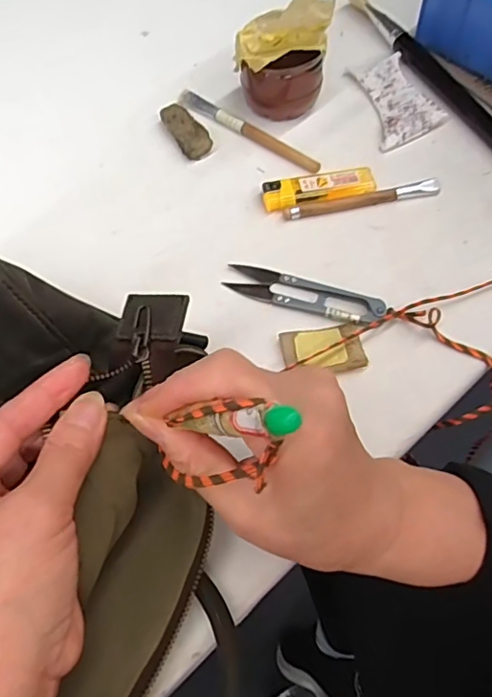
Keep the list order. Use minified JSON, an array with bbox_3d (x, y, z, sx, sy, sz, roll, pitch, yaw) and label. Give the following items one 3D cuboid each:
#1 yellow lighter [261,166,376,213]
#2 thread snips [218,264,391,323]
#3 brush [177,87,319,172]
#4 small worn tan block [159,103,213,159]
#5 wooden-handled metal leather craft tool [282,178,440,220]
[{"bbox_3d":[0.050,-0.111,0.388,0.077,0.010,0.021,-13,62,-4],"label":"yellow lighter"},{"bbox_3d":[0.037,-0.035,0.353,0.100,0.006,0.023,16,64,11],"label":"thread snips"},{"bbox_3d":[0.001,-0.164,0.421,0.127,0.009,0.014,33,68,18],"label":"brush"},{"bbox_3d":[-0.044,-0.164,0.417,0.024,0.008,0.052,-27,64,-11],"label":"small worn tan block"},{"bbox_3d":[0.081,-0.103,0.386,0.110,0.005,0.011,-13,62,-4],"label":"wooden-handled metal leather craft tool"}]

